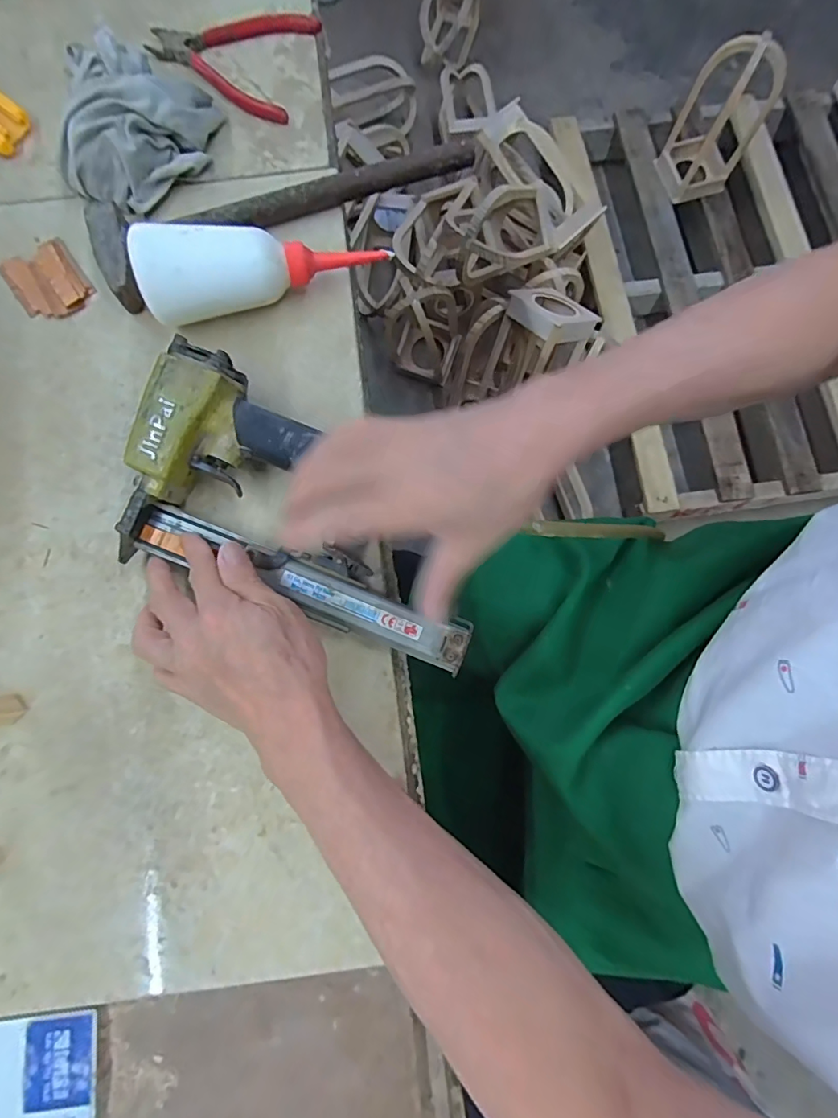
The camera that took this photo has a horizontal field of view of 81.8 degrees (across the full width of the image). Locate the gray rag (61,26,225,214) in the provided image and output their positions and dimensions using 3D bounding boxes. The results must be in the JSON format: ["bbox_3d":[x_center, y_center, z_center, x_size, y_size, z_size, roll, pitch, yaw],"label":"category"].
[{"bbox_3d":[-0.229,-0.355,0.393,0.105,0.050,0.127,9,79,1],"label":"gray rag"}]

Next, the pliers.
[{"bbox_3d":[-0.174,-0.450,0.431,0.144,0.013,0.109,14,79,2],"label":"pliers"}]

